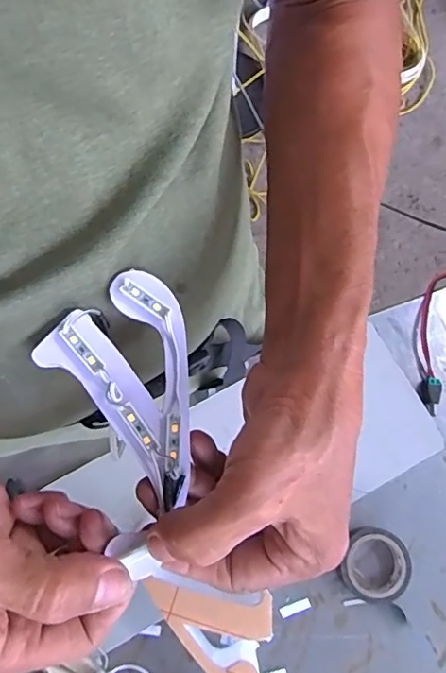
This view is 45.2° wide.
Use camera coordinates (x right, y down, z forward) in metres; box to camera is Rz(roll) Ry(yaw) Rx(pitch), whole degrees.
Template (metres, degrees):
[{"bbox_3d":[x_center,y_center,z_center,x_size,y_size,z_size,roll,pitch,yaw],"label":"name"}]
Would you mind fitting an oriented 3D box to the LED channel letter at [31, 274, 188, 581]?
[{"bbox_3d":[-0.038,0.037,0.248,0.066,0.023,0.125,-22,77,-8],"label":"LED channel letter"}]

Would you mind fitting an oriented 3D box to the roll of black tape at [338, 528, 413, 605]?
[{"bbox_3d":[0.127,0.189,0.441,0.051,0.021,0.055,0,75,-2],"label":"roll of black tape"}]

